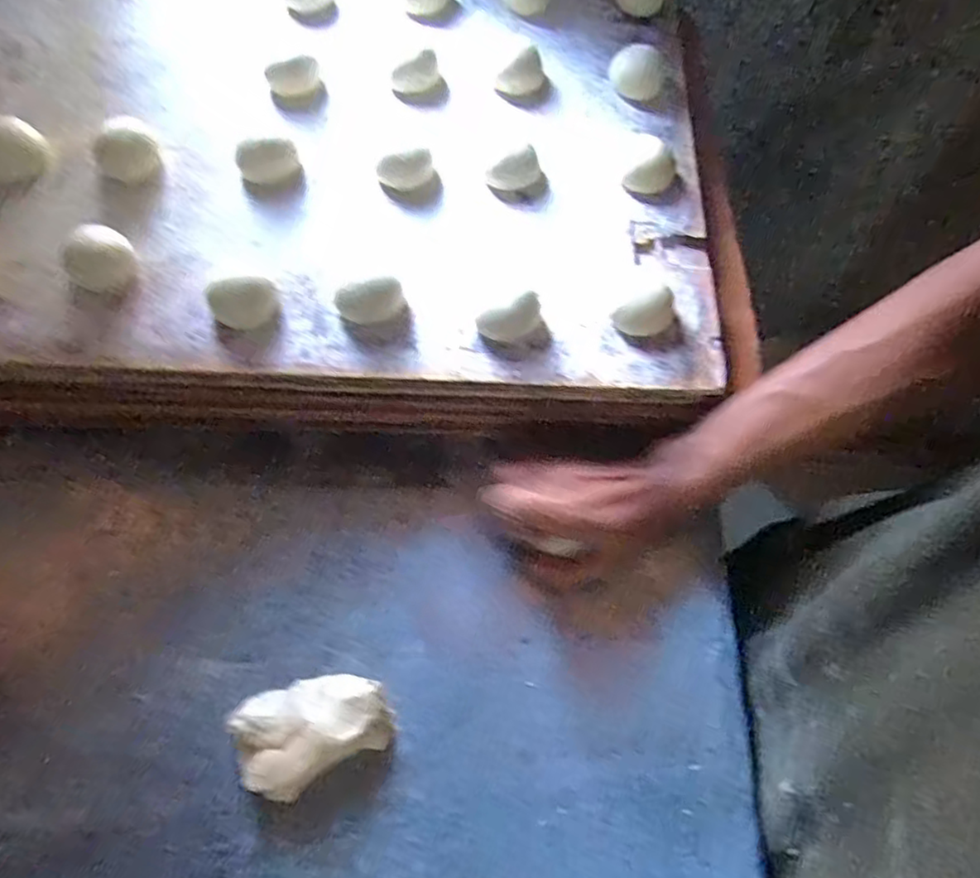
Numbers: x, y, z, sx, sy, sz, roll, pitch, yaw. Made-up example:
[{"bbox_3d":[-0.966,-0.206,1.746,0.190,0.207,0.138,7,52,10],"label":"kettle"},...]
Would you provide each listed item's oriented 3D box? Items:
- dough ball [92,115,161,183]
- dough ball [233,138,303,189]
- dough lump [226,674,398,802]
[{"bbox_3d":[-0.258,-0.204,0.468,0.042,0.021,0.042,1,67,-2],"label":"dough ball"},{"bbox_3d":[-0.159,-0.198,0.476,0.041,0.022,0.033,-20,69,-11],"label":"dough ball"},{"bbox_3d":[-0.106,0.172,0.395,0.087,0.026,0.058,-22,69,-13],"label":"dough lump"}]

